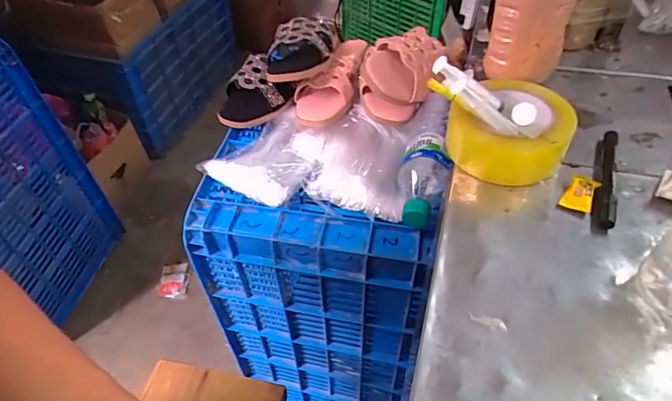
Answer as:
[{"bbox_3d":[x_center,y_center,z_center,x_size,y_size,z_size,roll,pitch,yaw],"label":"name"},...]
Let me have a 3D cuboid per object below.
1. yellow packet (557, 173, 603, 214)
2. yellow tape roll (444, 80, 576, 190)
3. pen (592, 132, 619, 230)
[{"bbox_3d":[0.236,-0.006,0.440,0.026,0.016,0.037,28,55,25],"label":"yellow packet"},{"bbox_3d":[0.181,-0.073,0.468,0.106,0.052,0.111,-1,48,1],"label":"yellow tape roll"},{"bbox_3d":[0.267,-0.023,0.445,0.018,0.012,0.127,19,51,18],"label":"pen"}]

